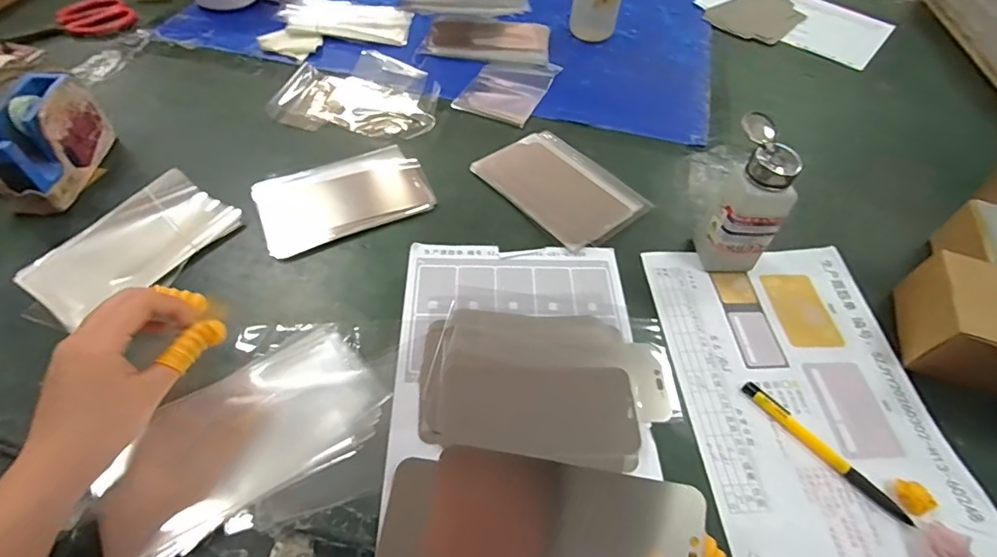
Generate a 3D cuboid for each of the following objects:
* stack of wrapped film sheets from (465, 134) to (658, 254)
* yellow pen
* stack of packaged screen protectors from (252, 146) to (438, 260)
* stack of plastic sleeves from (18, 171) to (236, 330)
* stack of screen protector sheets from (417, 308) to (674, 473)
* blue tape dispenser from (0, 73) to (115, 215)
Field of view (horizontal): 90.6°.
[{"bbox_3d":[0.072,-0.107,0.566,0.121,0.004,0.175,-33,62,-25],"label":"stack of wrapped film sheets"},{"bbox_3d":[0.258,0.134,0.392,0.015,0.008,0.139,-33,62,-25],"label":"yellow pen"},{"bbox_3d":[-0.163,-0.090,0.527,0.174,0.020,0.104,-19,57,-17],"label":"stack of packaged screen protectors"},{"bbox_3d":[-0.353,-0.026,0.478,0.103,0.015,0.183,41,67,11],"label":"stack of plastic sleeves"},{"bbox_3d":[0.039,0.087,0.424,0.206,0.008,0.130,8,53,2],"label":"stack of screen protector sheets"},{"bbox_3d":[-0.461,-0.141,0.502,0.049,0.074,0.135,1,53,-4],"label":"blue tape dispenser"}]

